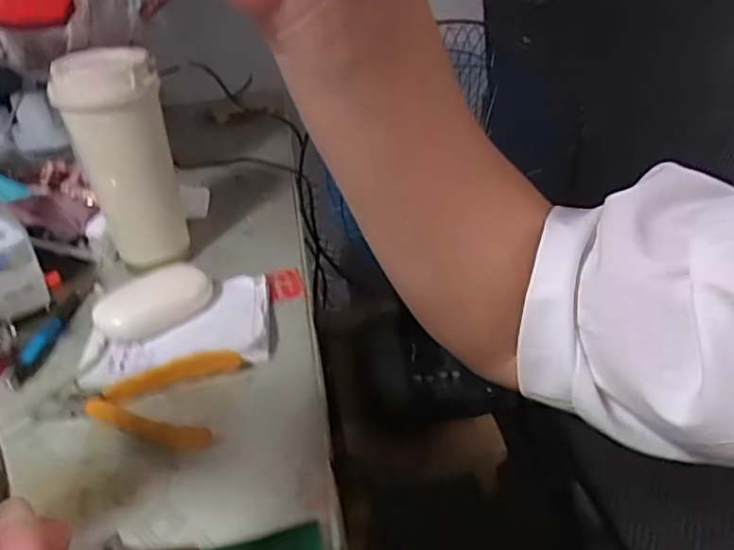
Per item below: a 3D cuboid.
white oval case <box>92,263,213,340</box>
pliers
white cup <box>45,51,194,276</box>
[{"bbox_3d":[-0.173,0.024,0.527,0.093,0.035,0.041,-19,34,-22],"label":"white oval case"},{"bbox_3d":[-0.154,0.083,0.451,0.116,0.017,0.080,1,32,9],"label":"pliers"},{"bbox_3d":[-0.215,-0.095,0.585,0.079,0.194,0.072,-3,31,2],"label":"white cup"}]

